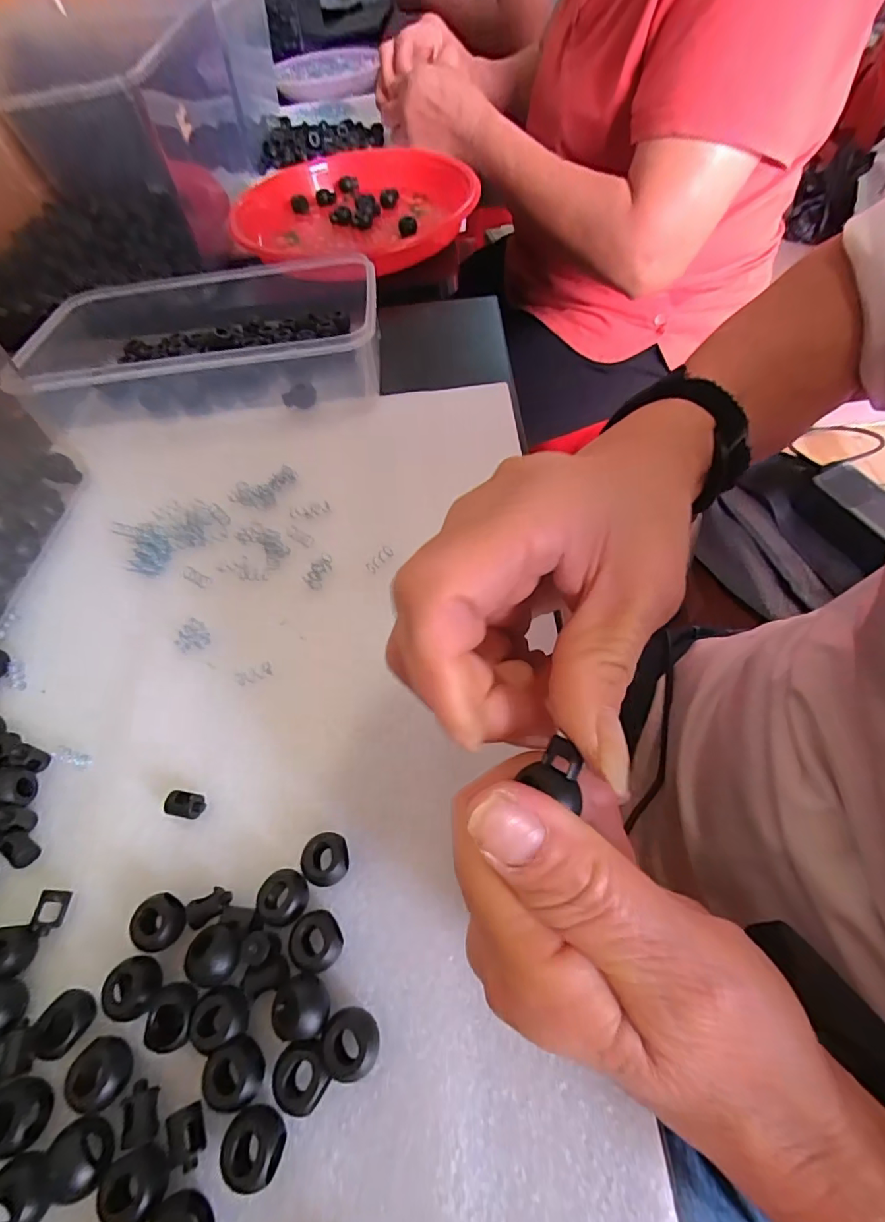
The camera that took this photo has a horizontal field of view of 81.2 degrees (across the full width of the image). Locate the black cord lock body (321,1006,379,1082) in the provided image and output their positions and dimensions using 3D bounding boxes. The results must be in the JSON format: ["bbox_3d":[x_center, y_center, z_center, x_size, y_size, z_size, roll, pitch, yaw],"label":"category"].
[{"bbox_3d":[-0.028,0.135,0.161,0.016,0.013,0.018,-1,56,2],"label":"black cord lock body"}]

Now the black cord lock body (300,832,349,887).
[{"bbox_3d":[-0.043,0.091,0.190,0.016,0.010,0.017,-2,56,2],"label":"black cord lock body"}]

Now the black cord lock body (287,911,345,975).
[{"bbox_3d":[-0.043,0.113,0.176,0.015,0.014,0.018,-30,60,-16],"label":"black cord lock body"}]

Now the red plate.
[{"bbox_3d":[-0.082,-0.398,0.505,0.216,0.030,0.193,7,57,8],"label":"red plate"}]

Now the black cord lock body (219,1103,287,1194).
[{"bbox_3d":[-0.054,0.155,0.150,0.016,0.012,0.017,-2,56,2],"label":"black cord lock body"}]

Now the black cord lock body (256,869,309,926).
[{"bbox_3d":[-0.056,0.101,0.183,0.016,0.011,0.017,-2,56,2],"label":"black cord lock body"}]

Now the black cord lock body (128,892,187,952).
[{"bbox_3d":[-0.100,0.110,0.183,0.016,0.011,0.015,-2,56,2],"label":"black cord lock body"}]

